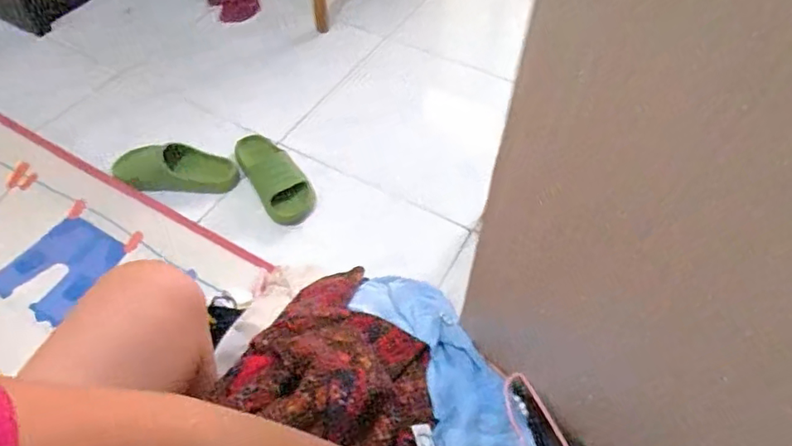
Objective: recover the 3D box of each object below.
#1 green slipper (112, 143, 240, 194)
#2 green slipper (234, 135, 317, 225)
[{"bbox_3d":[-0.459,-0.113,1.149,0.256,0.075,0.082,0,53,-3],"label":"green slipper"},{"bbox_3d":[-0.258,-0.091,1.149,0.094,0.083,0.229,-30,60,-23],"label":"green slipper"}]

